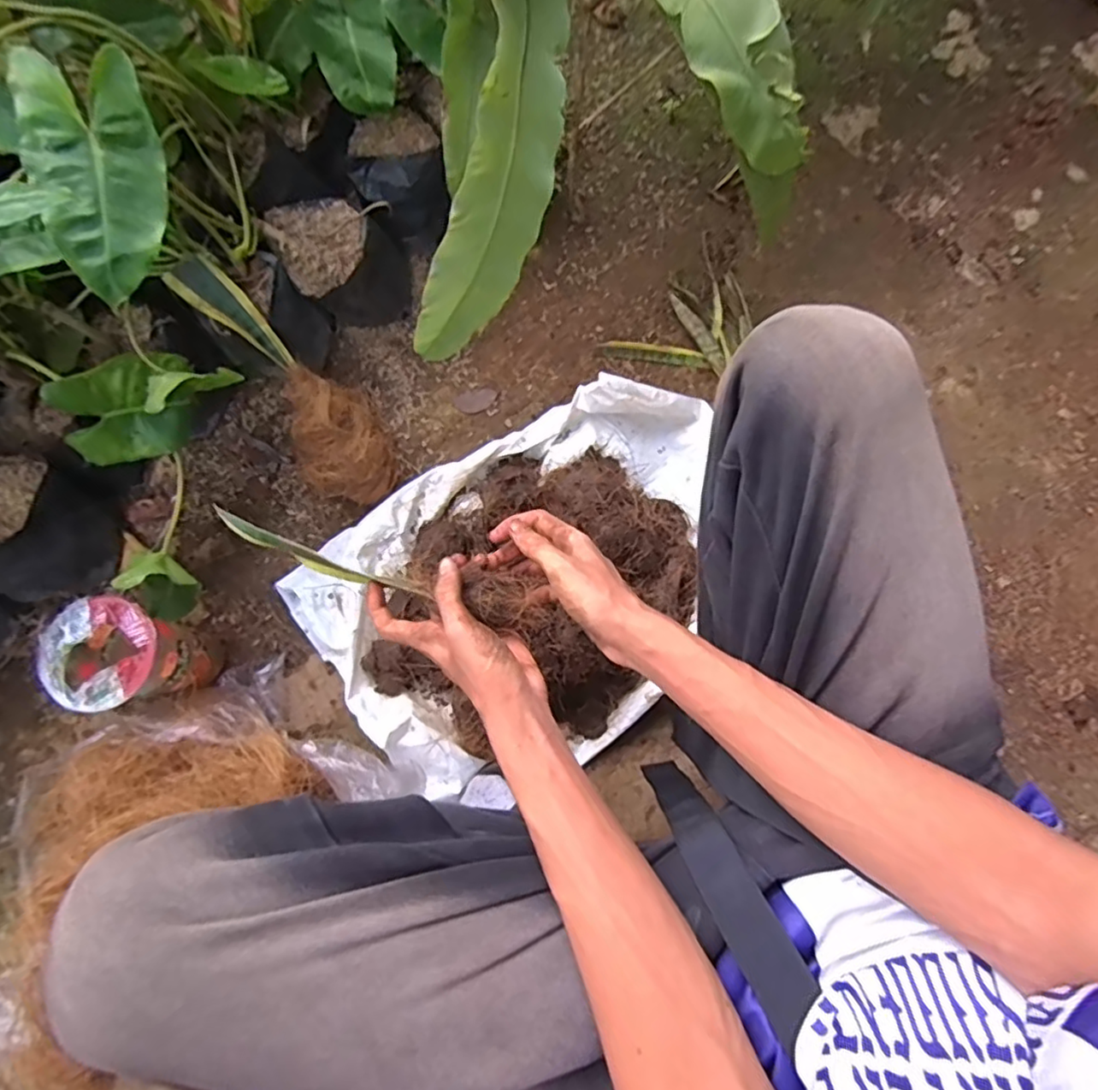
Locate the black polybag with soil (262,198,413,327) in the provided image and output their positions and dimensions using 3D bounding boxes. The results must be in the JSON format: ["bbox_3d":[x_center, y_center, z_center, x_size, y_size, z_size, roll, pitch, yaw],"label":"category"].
[{"bbox_3d":[-0.214,-0.298,0.677,0.117,0.120,0.110,-26,81,-5],"label":"black polybag with soil"}]

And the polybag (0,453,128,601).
[{"bbox_3d":[-0.512,-0.015,0.617,0.115,0.116,0.116,-16,82,-4],"label":"polybag"}]

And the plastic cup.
[{"bbox_3d":[-0.369,0.100,0.583,0.085,0.162,0.085,0,81,-2],"label":"plastic cup"}]

